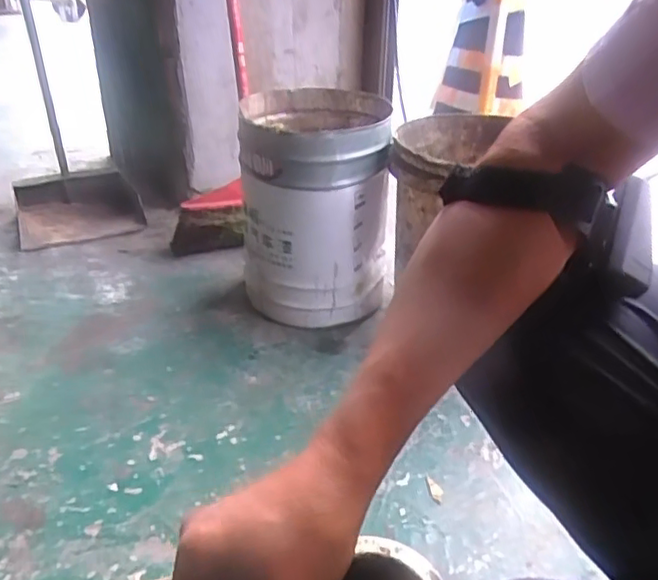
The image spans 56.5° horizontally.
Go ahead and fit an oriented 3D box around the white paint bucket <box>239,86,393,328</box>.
[{"bbox_3d":[-0.022,-0.134,1.083,0.260,0.358,0.311,4,30,1],"label":"white paint bucket"}]

